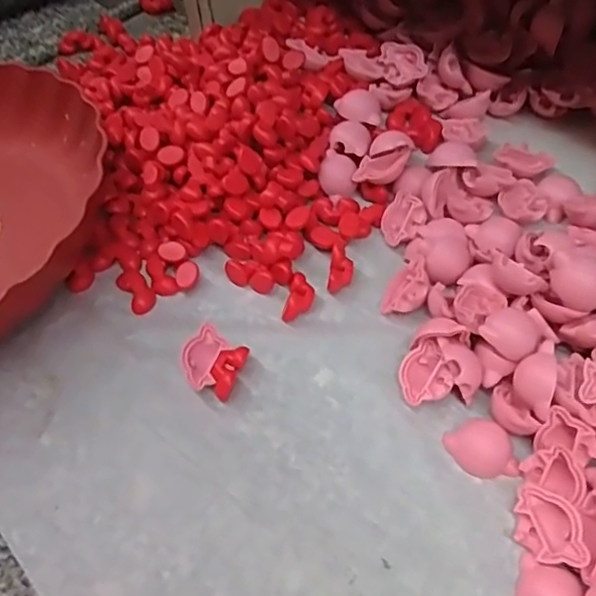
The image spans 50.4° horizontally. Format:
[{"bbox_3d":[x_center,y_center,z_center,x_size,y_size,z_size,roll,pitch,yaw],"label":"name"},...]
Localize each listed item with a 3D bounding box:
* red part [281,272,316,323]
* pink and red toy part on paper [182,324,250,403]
[{"bbox_3d":[0.001,0.001,0.370,0.015,0.014,0.027,8,57,10],"label":"red part"},{"bbox_3d":[-0.046,0.036,0.346,0.031,0.017,0.033,24,61,19],"label":"pink and red toy part on paper"}]

